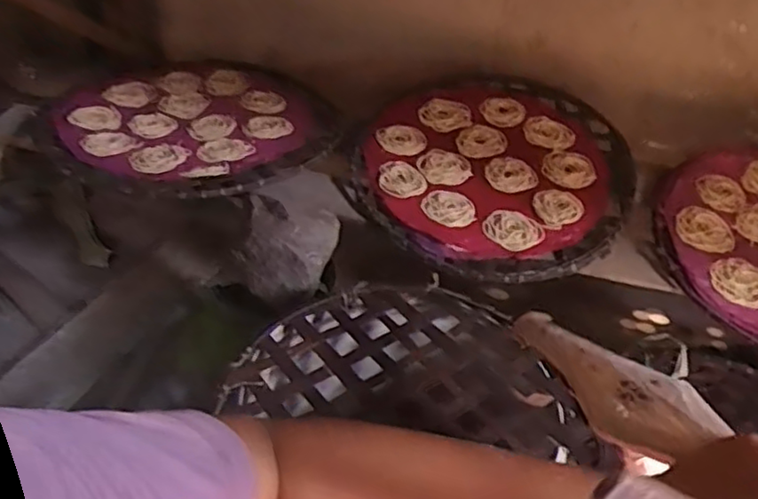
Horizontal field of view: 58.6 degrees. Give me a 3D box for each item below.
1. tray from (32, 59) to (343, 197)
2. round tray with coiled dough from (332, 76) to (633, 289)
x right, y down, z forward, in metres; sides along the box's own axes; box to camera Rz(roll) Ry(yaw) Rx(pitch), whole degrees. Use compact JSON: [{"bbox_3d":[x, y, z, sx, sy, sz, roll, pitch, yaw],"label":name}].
[{"bbox_3d":[-0.270,-0.186,0.985,0.404,0.047,0.398,2,39,-2],"label":"tray"},{"bbox_3d":[0.171,-0.130,0.988,0.390,0.079,0.422,2,39,-2],"label":"round tray with coiled dough"}]

